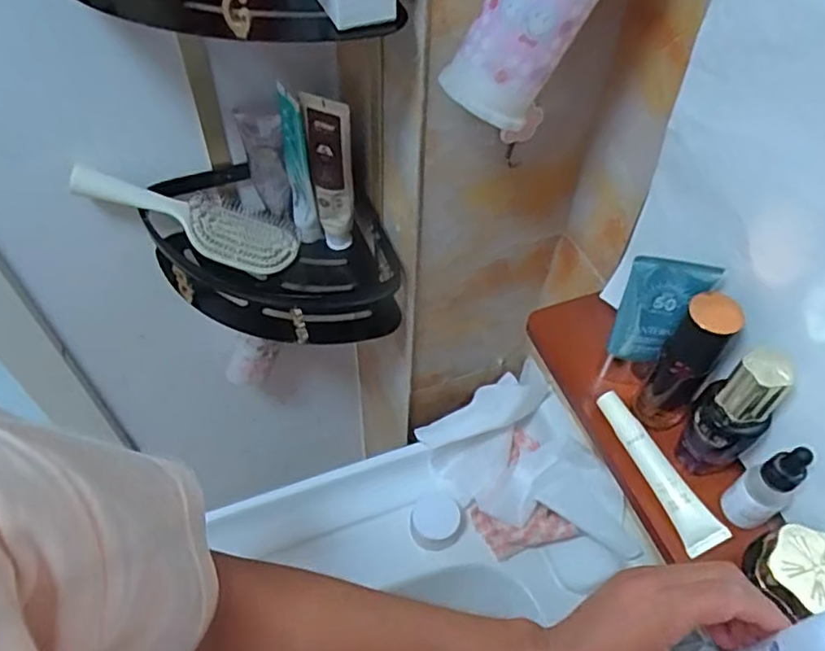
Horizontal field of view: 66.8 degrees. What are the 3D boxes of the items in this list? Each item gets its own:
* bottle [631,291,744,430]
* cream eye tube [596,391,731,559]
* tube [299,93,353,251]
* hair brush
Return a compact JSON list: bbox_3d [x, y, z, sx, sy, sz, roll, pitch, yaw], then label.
[{"bbox_3d":[0.184,0.023,0.418,0.032,0.113,0.038,34,59,23],"label":"bottle"},{"bbox_3d":[0.169,0.098,0.432,0.023,0.018,0.118,-17,54,-14],"label":"cream eye tube"},{"bbox_3d":[-0.078,-0.142,0.608,0.040,0.180,0.024,-7,53,-7],"label":"tube"},{"bbox_3d":[-0.225,-0.117,0.640,0.215,0.034,0.086,17,48,-25],"label":"hair brush"}]

